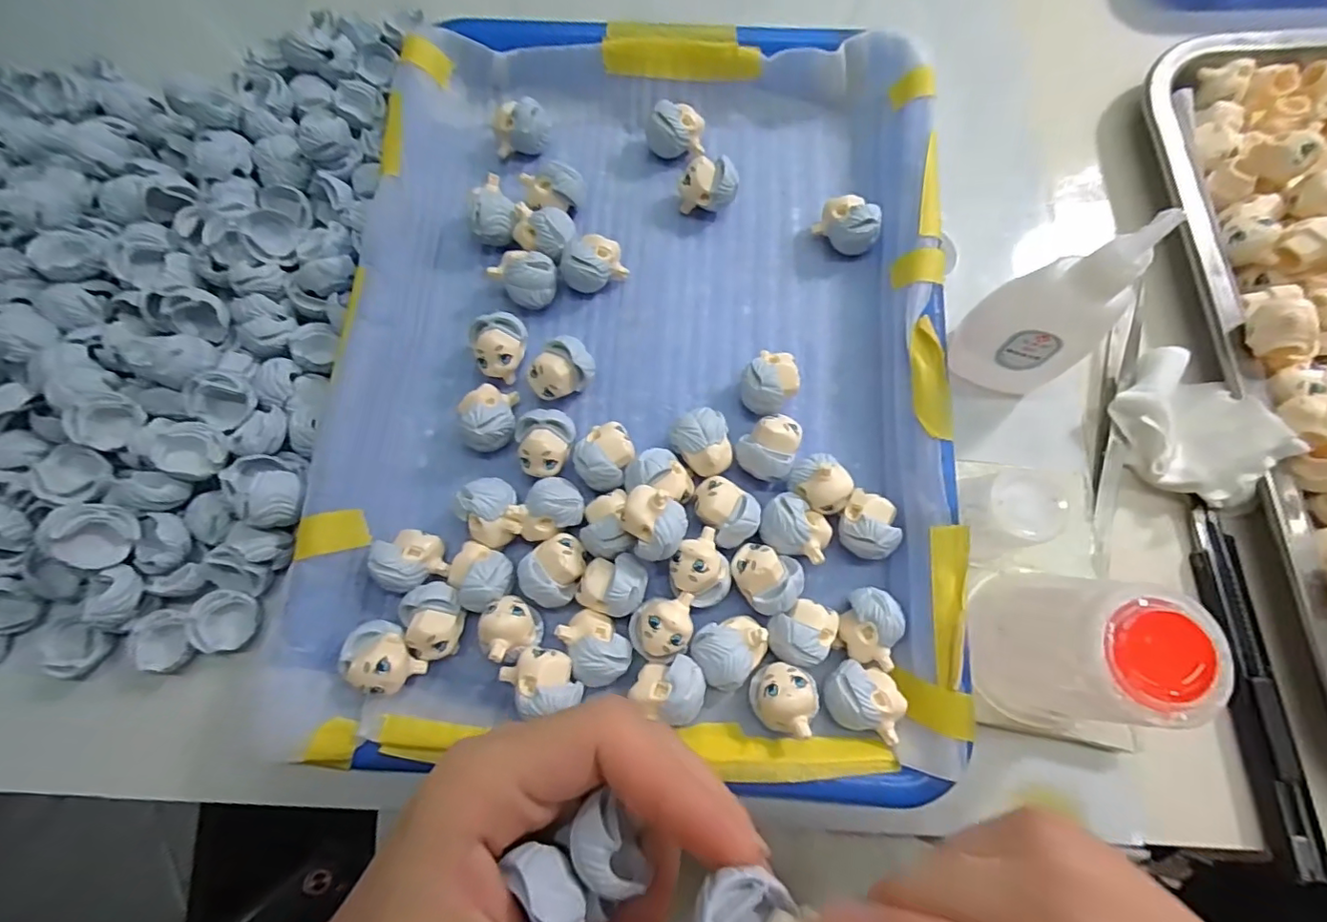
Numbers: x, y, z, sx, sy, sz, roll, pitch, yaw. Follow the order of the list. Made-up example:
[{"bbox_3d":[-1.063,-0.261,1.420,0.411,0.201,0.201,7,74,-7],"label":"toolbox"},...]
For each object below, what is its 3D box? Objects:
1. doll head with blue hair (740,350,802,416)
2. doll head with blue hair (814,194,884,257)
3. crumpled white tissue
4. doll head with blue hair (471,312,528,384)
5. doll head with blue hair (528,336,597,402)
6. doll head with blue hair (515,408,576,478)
[{"bbox_3d":[0.045,-0.033,0.240,0.028,0.023,0.021,-42,79,-8],"label":"doll head with blue hair"},{"bbox_3d":[0.086,-0.110,0.259,0.027,0.021,0.019,42,81,11],"label":"doll head with blue hair"},{"bbox_3d":[0.221,-0.015,0.231,0.056,0.029,0.051,38,80,10],"label":"crumpled white tissue"},{"bbox_3d":[-0.070,-0.050,0.247,0.023,0.024,0.025,-23,77,-4],"label":"doll head with blue hair"},{"bbox_3d":[-0.044,-0.039,0.242,0.027,0.023,0.020,-31,77,-6],"label":"doll head with blue hair"},{"bbox_3d":[-0.051,-0.008,0.236,0.023,0.023,0.028,24,78,7],"label":"doll head with blue hair"}]

